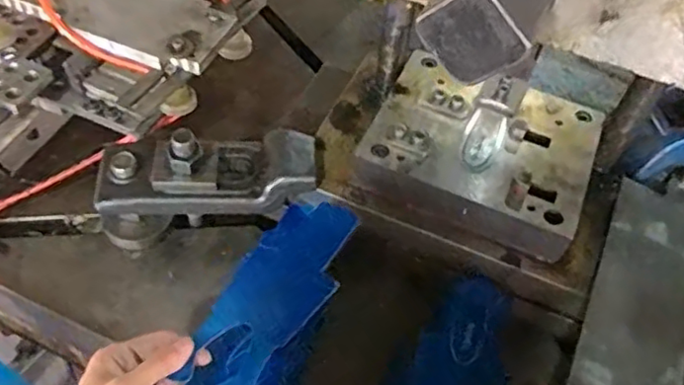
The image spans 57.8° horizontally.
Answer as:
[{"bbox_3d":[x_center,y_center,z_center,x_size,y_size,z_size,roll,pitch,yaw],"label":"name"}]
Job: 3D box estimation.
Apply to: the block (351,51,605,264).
[{"bbox_3d":[0.131,-0.044,0.576,0.197,0.042,0.171,22,55,12],"label":"block"}]

